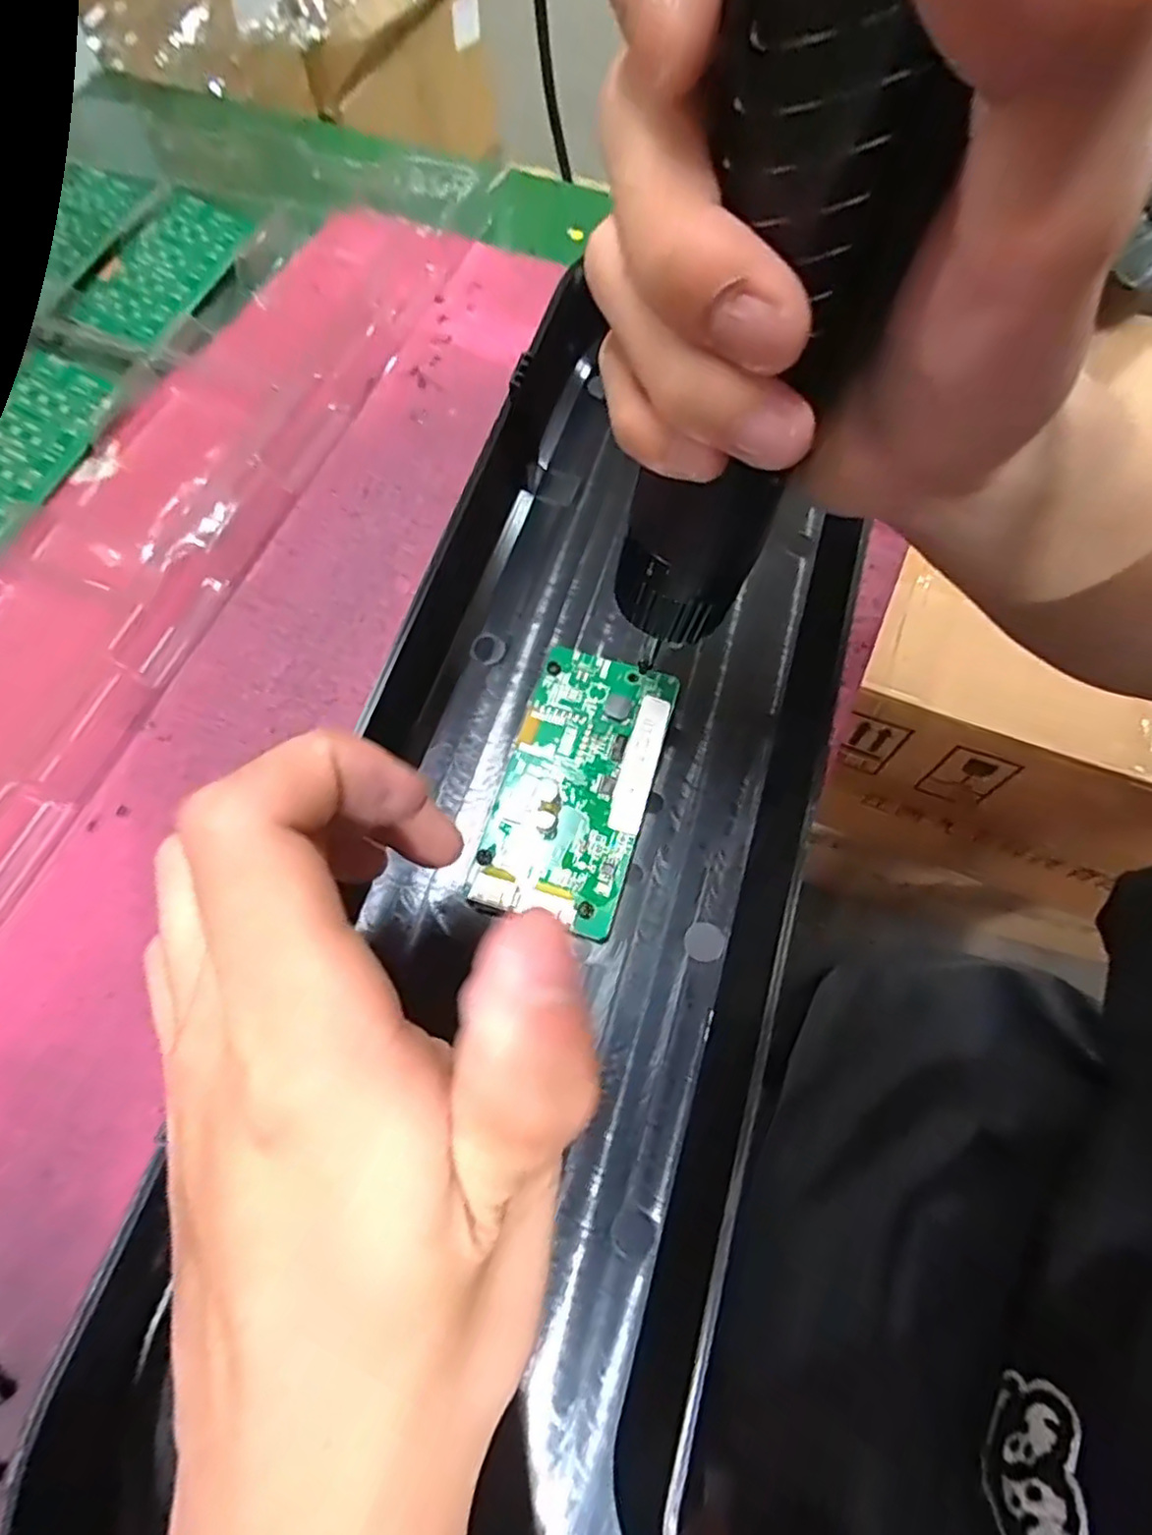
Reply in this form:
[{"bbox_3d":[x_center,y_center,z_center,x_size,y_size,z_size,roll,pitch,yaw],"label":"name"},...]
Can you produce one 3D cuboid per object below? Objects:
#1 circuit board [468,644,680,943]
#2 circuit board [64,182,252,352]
[{"bbox_3d":[0.001,0.005,0.234,0.047,0.007,0.093,16,68,6],"label":"circuit board"},{"bbox_3d":[-0.201,-0.246,0.345,0.052,0.012,0.095,19,68,7],"label":"circuit board"}]

